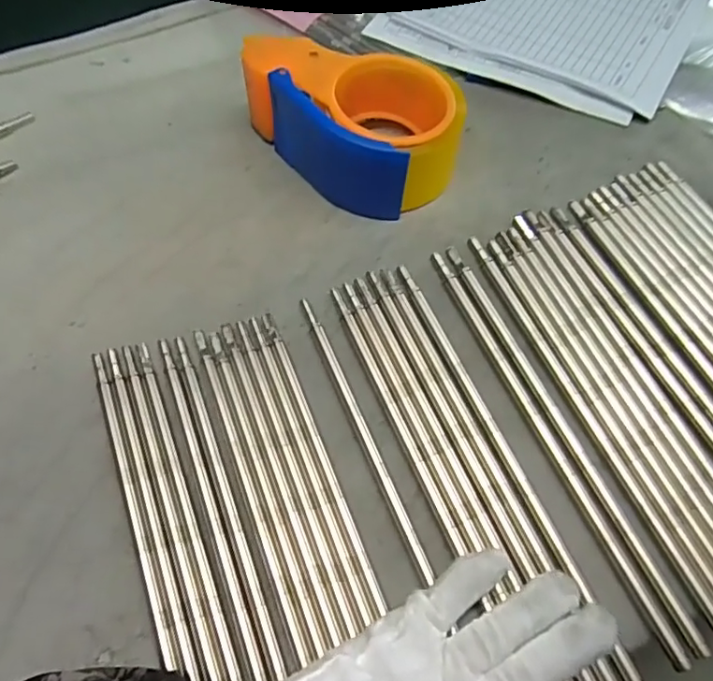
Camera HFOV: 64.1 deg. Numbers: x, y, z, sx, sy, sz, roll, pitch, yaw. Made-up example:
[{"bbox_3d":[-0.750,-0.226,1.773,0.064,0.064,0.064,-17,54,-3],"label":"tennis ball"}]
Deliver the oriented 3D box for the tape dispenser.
[{"bbox_3d":[-0.004,-0.147,0.370,0.144,0.059,0.093,33,67,16],"label":"tape dispenser"}]

